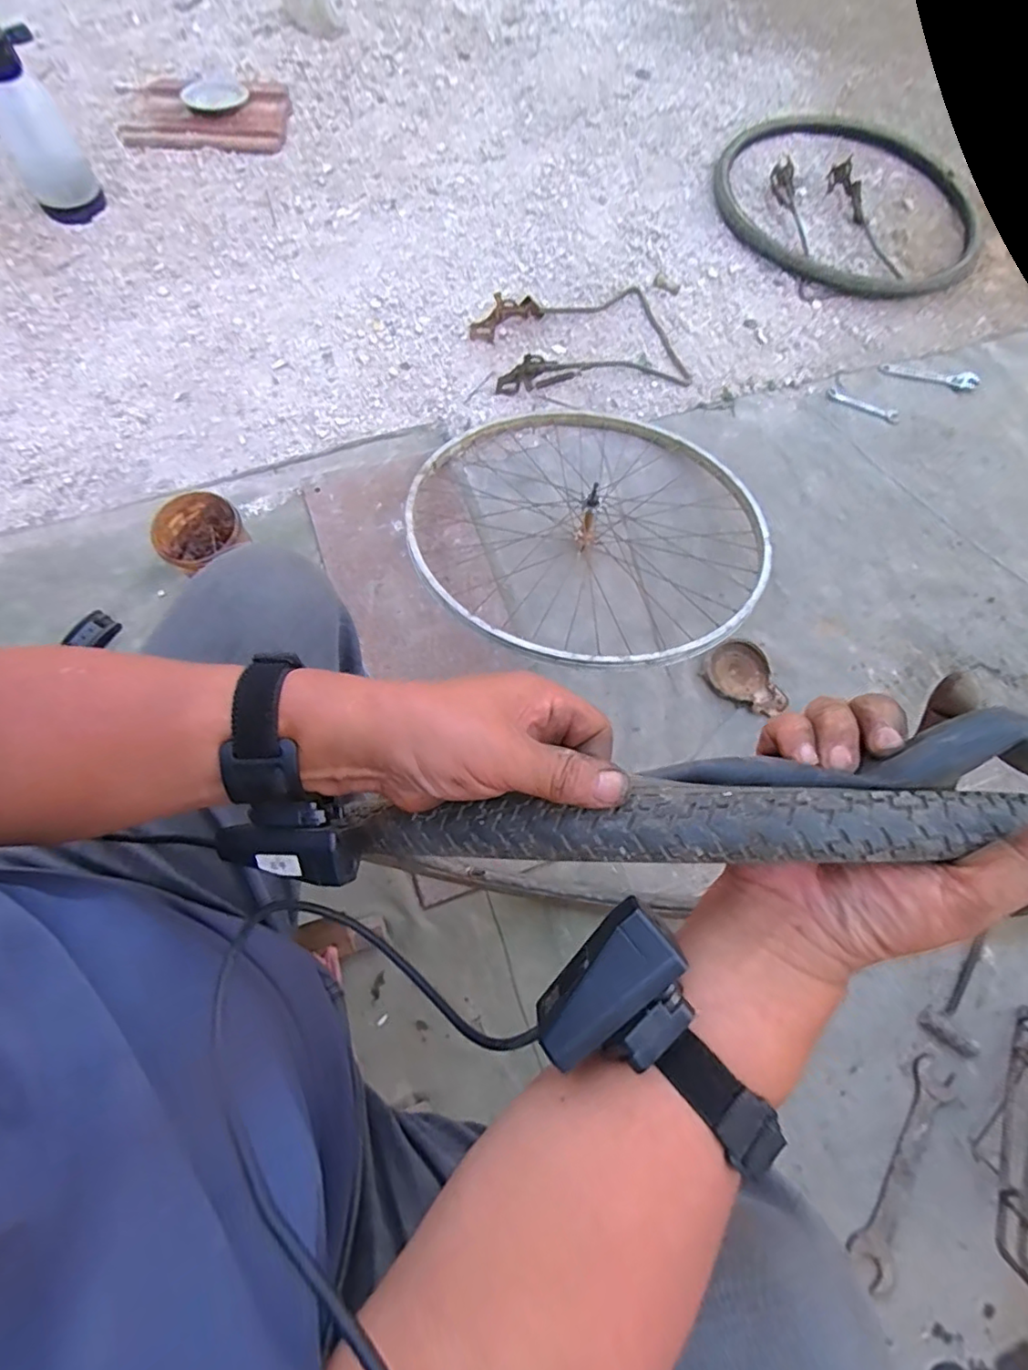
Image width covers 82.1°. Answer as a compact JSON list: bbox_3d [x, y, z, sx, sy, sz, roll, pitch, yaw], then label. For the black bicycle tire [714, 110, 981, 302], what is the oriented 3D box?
[{"bbox_3d":[0.754,-1.098,1.337,0.582,0.039,0.586,0,74,-2],"label":"black bicycle tire"}]

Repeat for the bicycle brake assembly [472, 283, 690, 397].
[{"bbox_3d":[0.138,-0.684,1.195,0.391,0.070,0.249,-20,75,-7],"label":"bicycle brake assembly"}]

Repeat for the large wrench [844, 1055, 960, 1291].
[{"bbox_3d":[0.499,0.613,0.753,0.057,0.009,0.275,40,64,10],"label":"large wrench"}]

